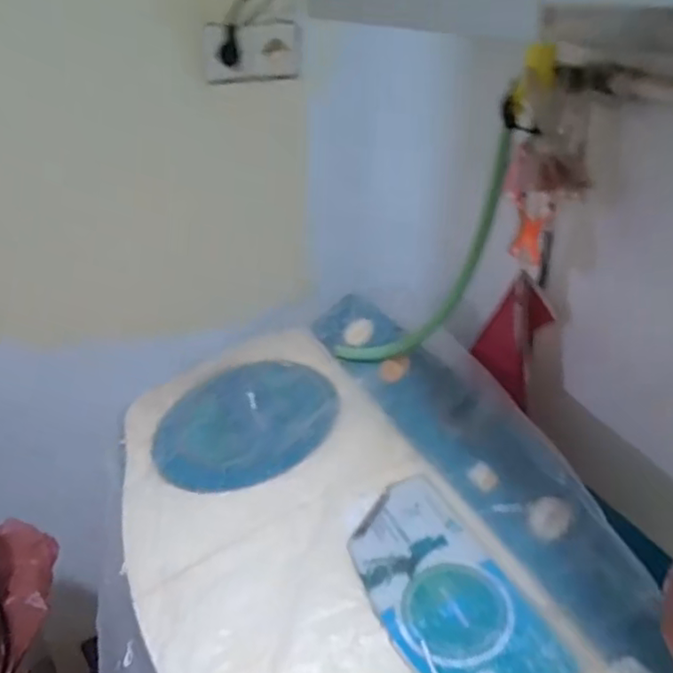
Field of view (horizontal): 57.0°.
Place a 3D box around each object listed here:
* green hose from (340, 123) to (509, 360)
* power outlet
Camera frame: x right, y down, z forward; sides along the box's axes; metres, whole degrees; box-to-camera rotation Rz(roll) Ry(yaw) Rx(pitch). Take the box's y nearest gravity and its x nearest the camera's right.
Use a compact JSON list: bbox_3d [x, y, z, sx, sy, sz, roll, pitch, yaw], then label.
[{"bbox_3d":[0.127,-0.075,0.860,0.109,0.450,0.041,42,43,9],"label":"green hose"},{"bbox_3d":[-0.138,-0.470,1.028,0.163,0.086,0.026,-18,33,-26],"label":"power outlet"}]

